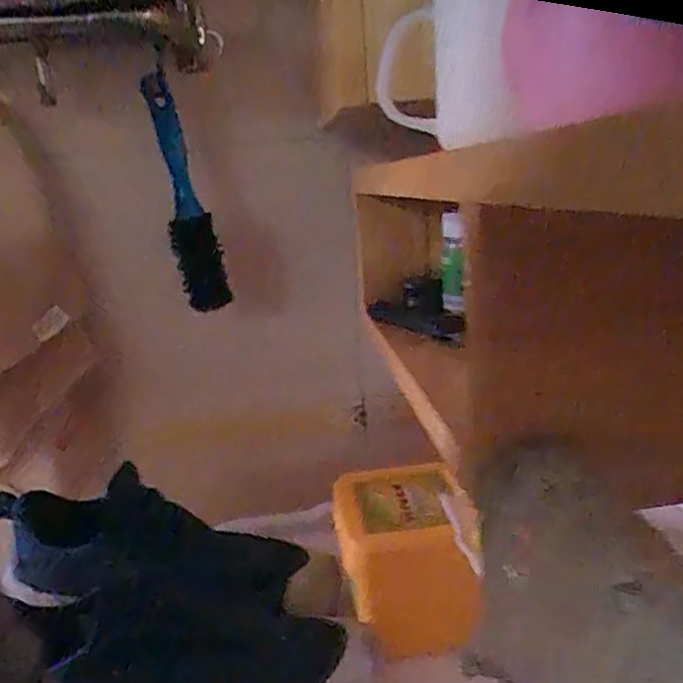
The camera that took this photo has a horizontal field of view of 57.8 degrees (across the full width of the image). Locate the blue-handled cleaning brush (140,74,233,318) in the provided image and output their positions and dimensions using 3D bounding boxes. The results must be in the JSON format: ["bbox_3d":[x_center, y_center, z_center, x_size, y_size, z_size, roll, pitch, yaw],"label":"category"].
[{"bbox_3d":[-0.151,-0.139,0.617,0.052,0.221,0.042,-5,15,-6],"label":"blue-handled cleaning brush"}]

